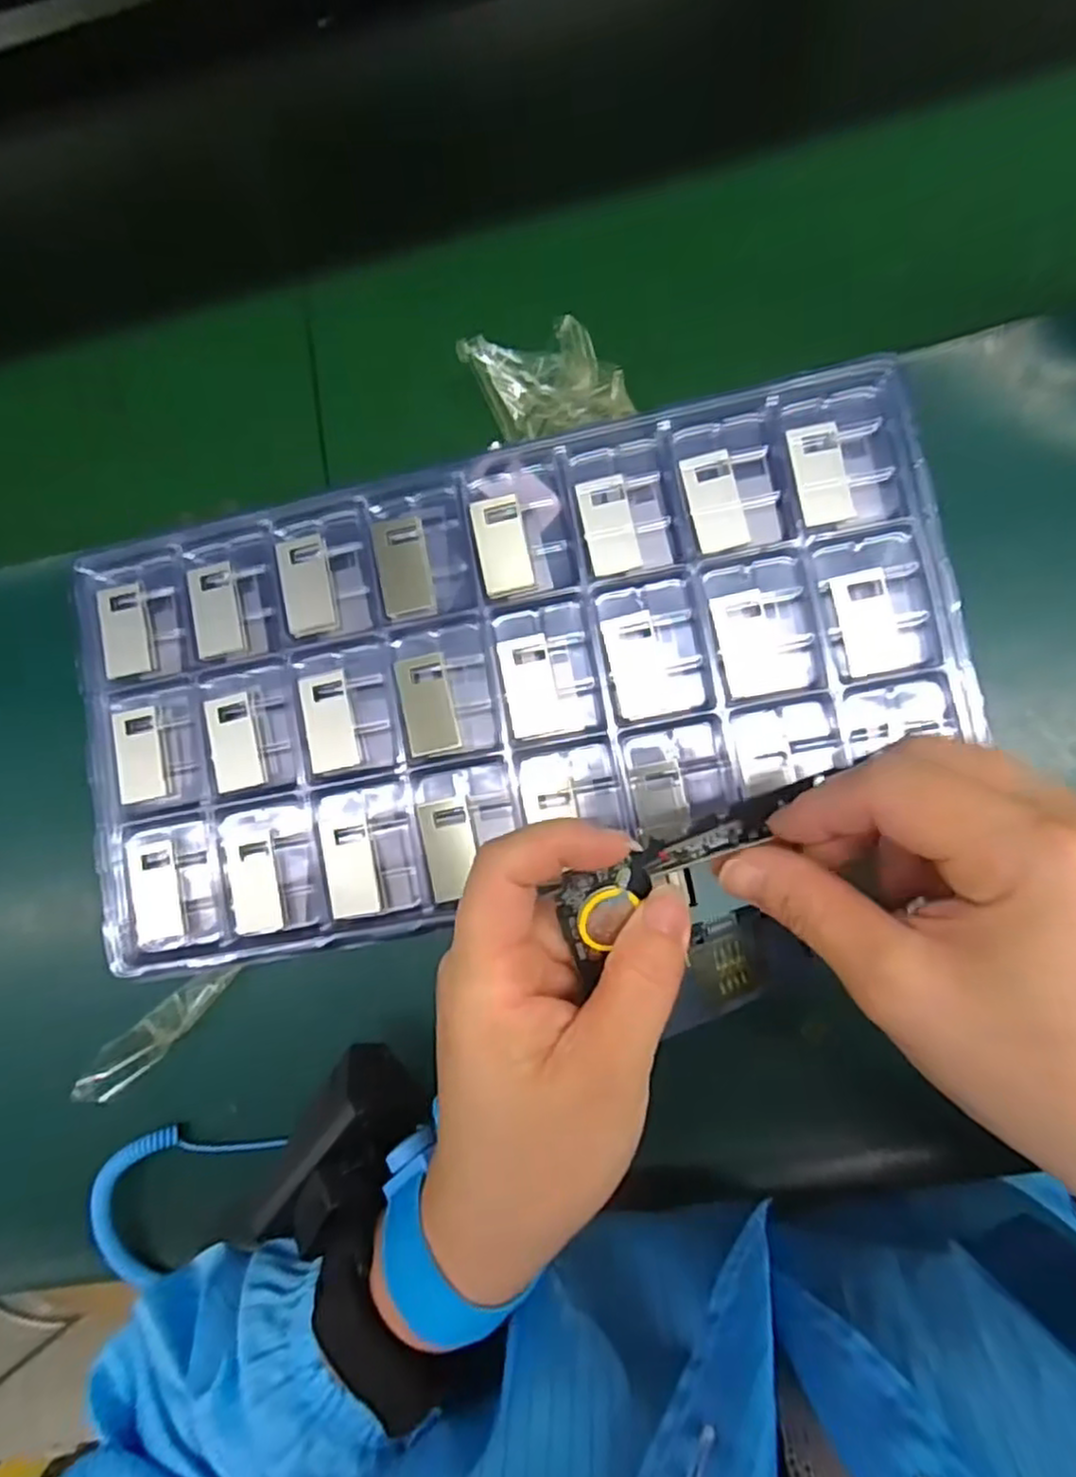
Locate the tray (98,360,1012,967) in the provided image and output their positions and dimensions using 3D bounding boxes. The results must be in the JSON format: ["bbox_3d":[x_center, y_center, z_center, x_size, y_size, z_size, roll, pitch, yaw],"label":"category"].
[{"bbox_3d":[-0.018,-0.026,0.327,0.391,0.032,0.205,-12,80,5],"label":"tray"}]

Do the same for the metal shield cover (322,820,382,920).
[{"bbox_3d":[-0.083,0.058,0.323,0.021,0.007,0.042,-10,80,5],"label":"metal shield cover"}]

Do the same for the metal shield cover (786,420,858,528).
[{"bbox_3d":[0.122,-0.114,0.312,0.022,0.008,0.043,-10,80,5],"label":"metal shield cover"}]

